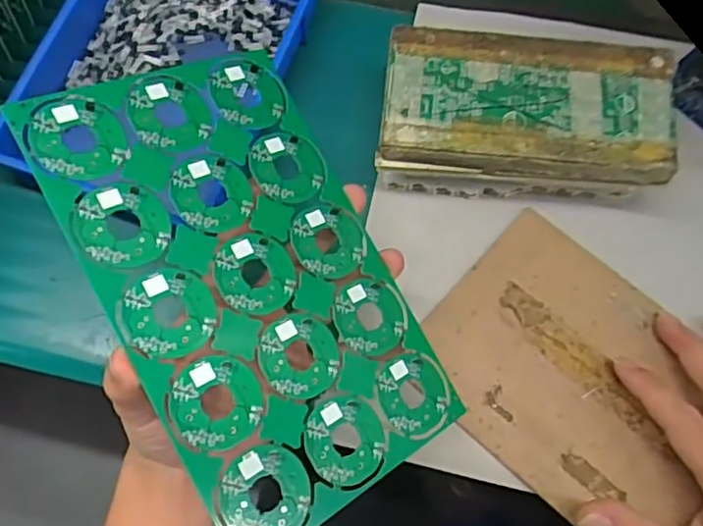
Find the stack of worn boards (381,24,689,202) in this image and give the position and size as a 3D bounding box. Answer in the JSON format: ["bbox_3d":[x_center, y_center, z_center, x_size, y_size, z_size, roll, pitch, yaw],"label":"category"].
[{"bbox_3d":[0.103,-0.087,0.385,0.167,0.060,0.085,6,72,2],"label":"stack of worn boards"}]

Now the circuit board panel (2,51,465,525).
[{"bbox_3d":[-0.044,0.005,0.289,0.129,0.004,0.214,-26,84,-32],"label":"circuit board panel"}]

